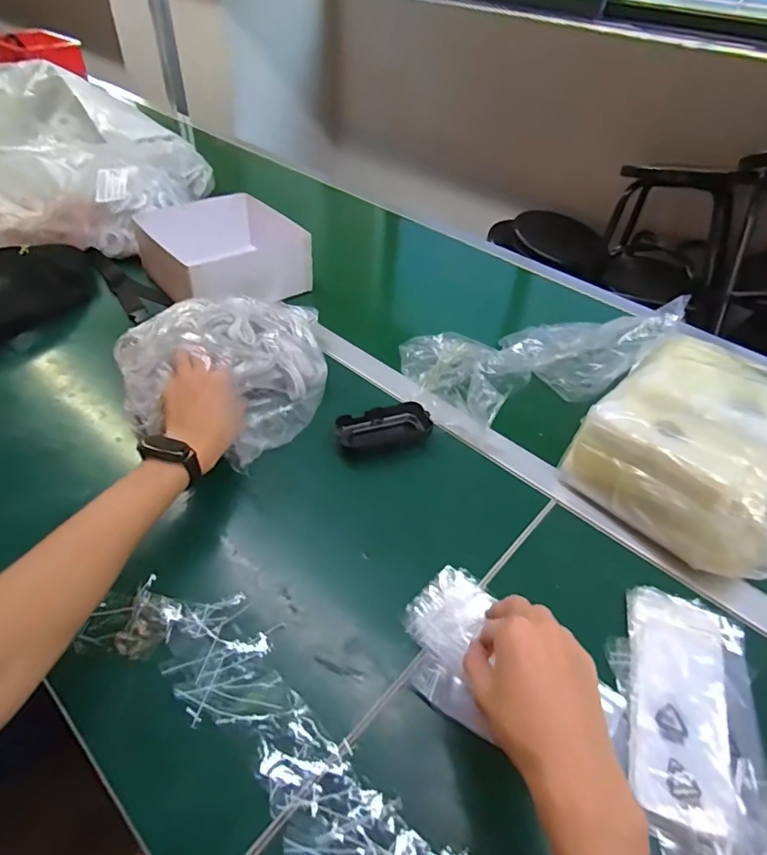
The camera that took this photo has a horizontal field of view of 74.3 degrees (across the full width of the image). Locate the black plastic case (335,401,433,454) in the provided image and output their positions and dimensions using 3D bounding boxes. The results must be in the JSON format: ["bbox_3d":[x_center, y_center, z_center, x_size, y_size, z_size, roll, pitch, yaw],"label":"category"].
[{"bbox_3d":[0.000,0.003,0.599,0.109,0.023,0.052,-9,70,-10],"label":"black plastic case"}]

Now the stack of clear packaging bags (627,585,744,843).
[{"bbox_3d":[0.242,0.215,0.398,0.091,0.017,0.179,17,46,12],"label":"stack of clear packaging bags"}]

